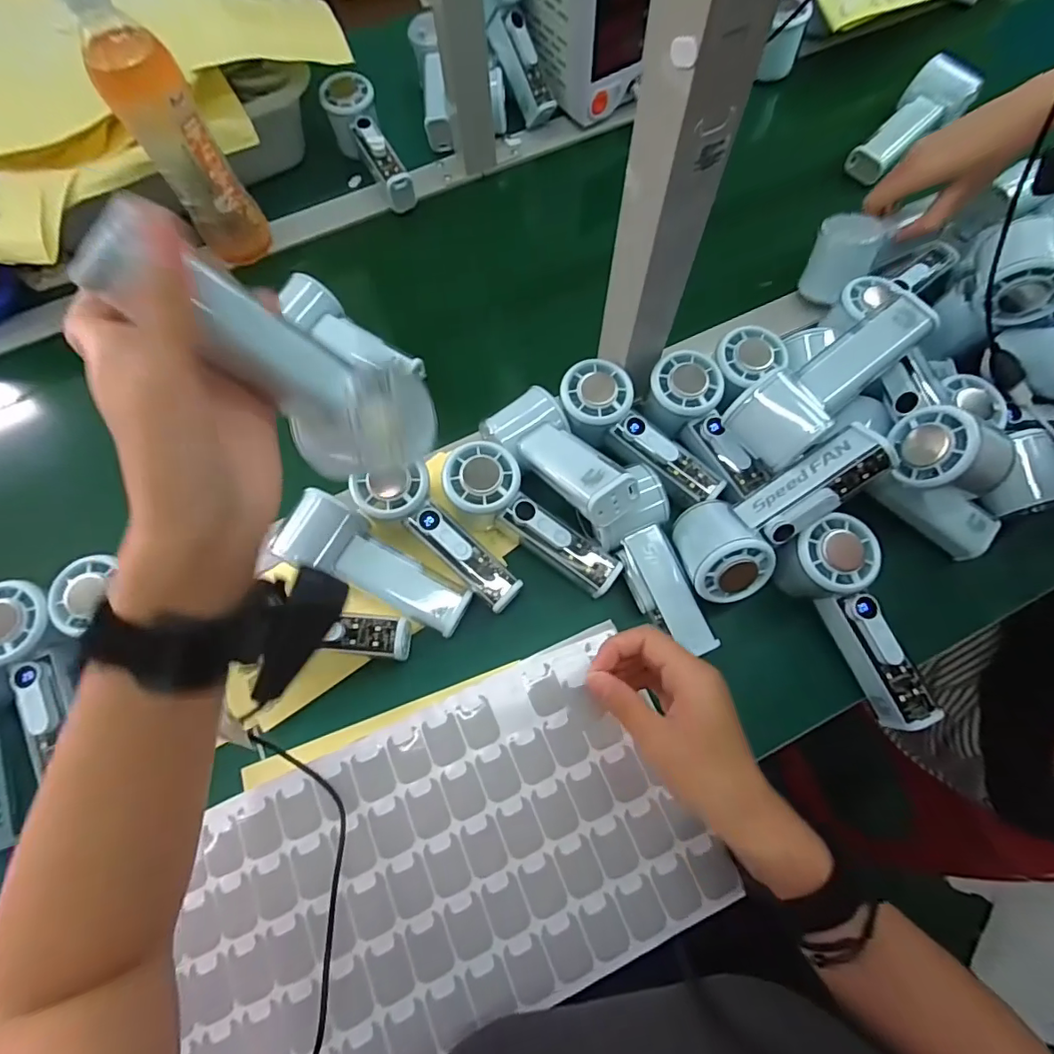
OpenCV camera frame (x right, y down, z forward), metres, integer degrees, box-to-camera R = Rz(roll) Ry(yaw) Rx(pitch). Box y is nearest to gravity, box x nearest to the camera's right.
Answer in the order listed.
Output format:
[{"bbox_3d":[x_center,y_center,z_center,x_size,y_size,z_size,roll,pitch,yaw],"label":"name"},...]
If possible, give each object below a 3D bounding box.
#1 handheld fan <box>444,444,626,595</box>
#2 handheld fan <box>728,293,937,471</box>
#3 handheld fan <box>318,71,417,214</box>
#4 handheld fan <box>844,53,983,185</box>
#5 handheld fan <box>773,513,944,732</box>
[{"bbox_3d":[0.000,-0.002,0.406,0.154,0.057,0.057,38,75,-1],"label":"handheld fan"},{"bbox_3d":[0.220,-0.112,0.378,0.149,0.056,0.058,-40,73,-11],"label":"handheld fan"},{"bbox_3d":[-0.168,-0.416,0.562,0.054,0.056,0.155,-30,87,-8],"label":"handheld fan"},{"bbox_3d":[0.408,-0.427,0.541,0.064,0.052,0.145,40,76,15],"label":"handheld fan"},{"bbox_3d":[0.236,0.068,0.374,0.059,0.053,0.153,-22,86,-6],"label":"handheld fan"}]

